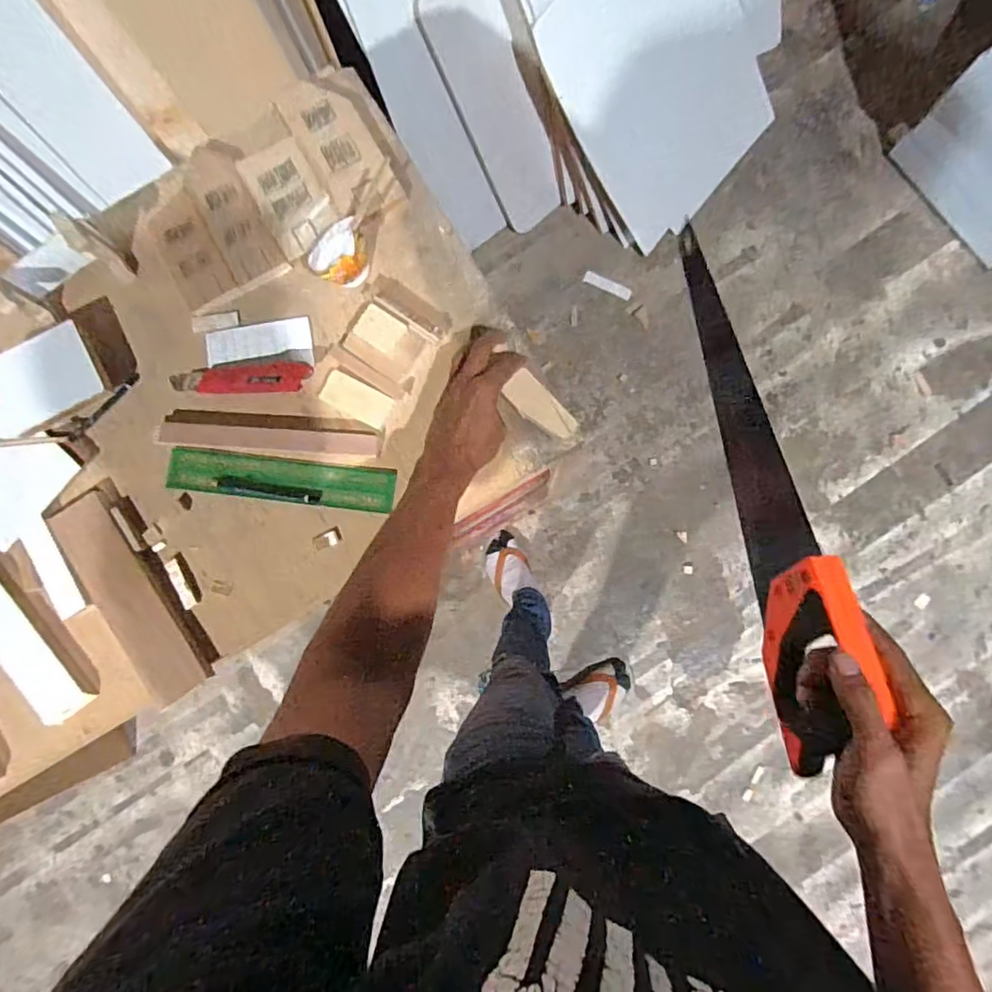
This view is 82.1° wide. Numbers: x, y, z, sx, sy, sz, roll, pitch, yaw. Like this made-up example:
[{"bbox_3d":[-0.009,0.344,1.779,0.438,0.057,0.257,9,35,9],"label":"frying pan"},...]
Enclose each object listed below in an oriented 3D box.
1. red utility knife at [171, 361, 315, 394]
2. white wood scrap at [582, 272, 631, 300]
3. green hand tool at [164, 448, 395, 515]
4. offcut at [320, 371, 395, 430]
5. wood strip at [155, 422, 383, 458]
[{"bbox_3d":[-0.279,-0.129,0.627,0.155,0.010,0.034,-1,85,5],"label":"red utility knife"},{"bbox_3d":[0.280,-0.527,1.426,0.126,0.010,0.028,29,98,13],"label":"white wood scrap"},{"bbox_3d":[-0.237,-0.018,0.628,0.252,0.011,0.048,6,89,5],"label":"green hand tool"},{"bbox_3d":[-0.152,-0.105,0.623,0.079,0.005,0.036,27,88,6],"label":"offcut"},{"bbox_3d":[-0.252,-0.064,0.634,0.249,0.012,0.025,4,85,5],"label":"wood strip"}]

